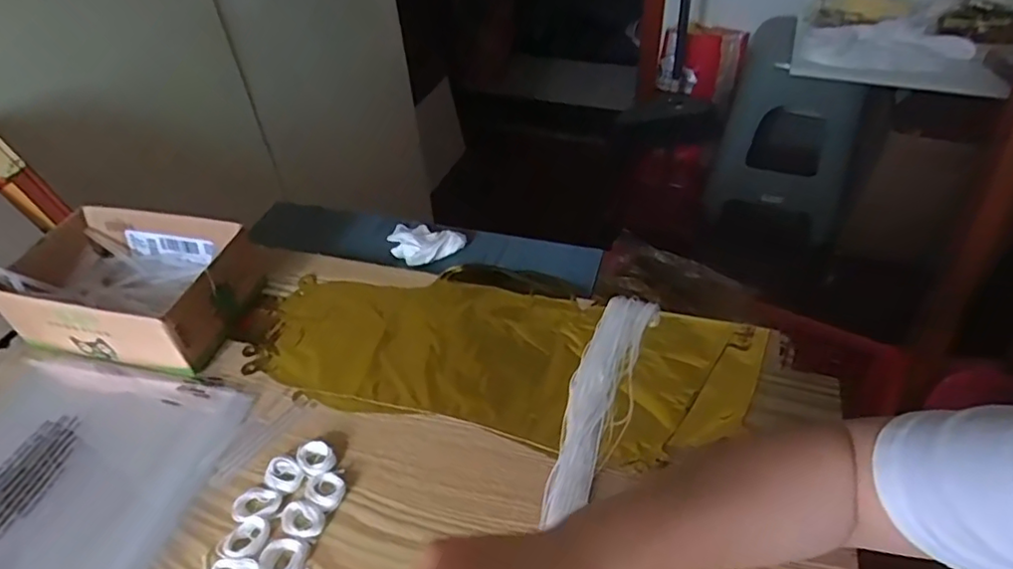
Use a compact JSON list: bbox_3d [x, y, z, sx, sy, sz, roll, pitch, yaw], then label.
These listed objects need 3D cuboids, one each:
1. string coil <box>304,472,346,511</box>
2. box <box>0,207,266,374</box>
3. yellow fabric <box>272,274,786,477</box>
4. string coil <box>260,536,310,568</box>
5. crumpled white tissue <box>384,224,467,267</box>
[{"bbox_3d":[-0.127,0.143,0.422,0.029,0.004,0.024,23,49,26],"label":"string coil"},{"bbox_3d":[-0.336,0.002,0.548,0.186,0.068,0.136,5,44,9],"label":"box"},{"bbox_3d":[-0.007,0.051,0.510,0.410,0.010,0.166,10,45,15],"label":"yellow fabric"},{"bbox_3d":[-0.142,0.177,0.387,0.029,0.008,0.027,-2,43,2],"label":"string coil"},{"bbox_3d":[-0.093,-0.045,0.637,0.086,0.020,0.057,16,46,20],"label":"crumpled white tissue"}]

